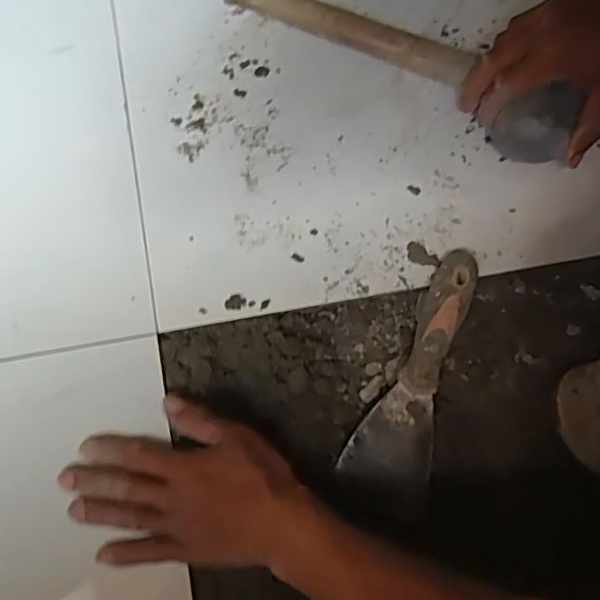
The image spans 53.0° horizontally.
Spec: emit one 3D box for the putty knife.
[{"bbox_3d":[0.088,0.059,0.456,0.064,0.026,0.197,18,94,3],"label":"putty knife"}]

